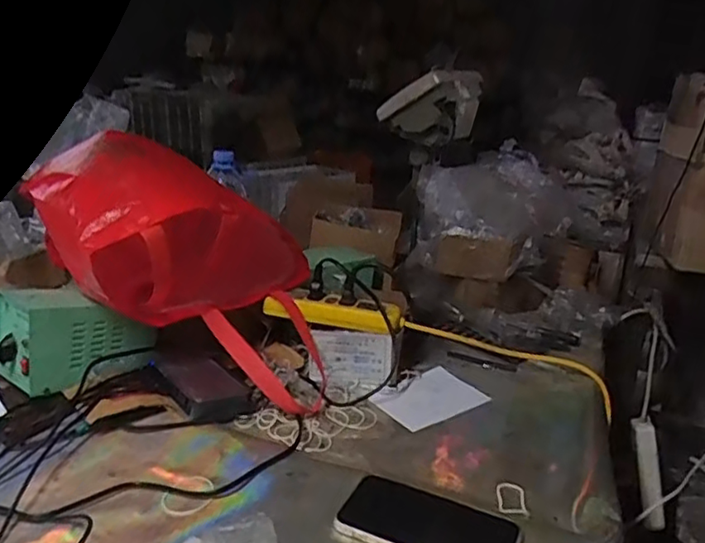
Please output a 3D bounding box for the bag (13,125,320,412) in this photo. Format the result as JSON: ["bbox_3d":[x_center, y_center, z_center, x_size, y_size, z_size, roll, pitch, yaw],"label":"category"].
[{"bbox_3d":[-0.200,0.001,0.740,0.313,0.280,0.215,0,19,-12],"label":"bag"}]

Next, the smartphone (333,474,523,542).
[{"bbox_3d":[0.064,0.220,0.529,0.149,0.020,0.072,12,20,23],"label":"smartphone"}]

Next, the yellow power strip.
[{"bbox_3d":[-0.026,0.051,0.776,0.174,0.027,0.036,6,19,10],"label":"yellow power strip"}]

